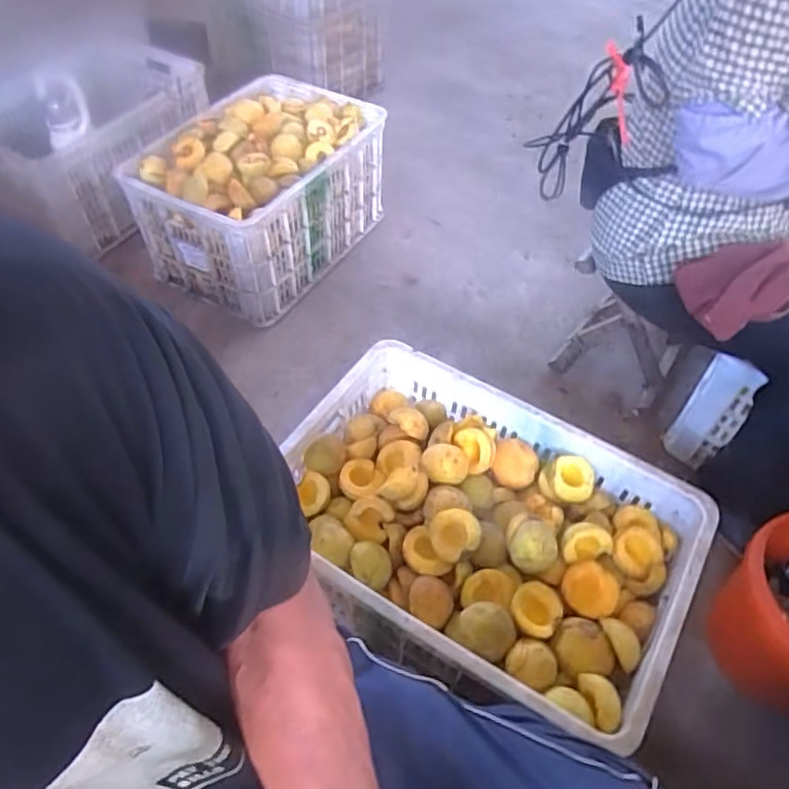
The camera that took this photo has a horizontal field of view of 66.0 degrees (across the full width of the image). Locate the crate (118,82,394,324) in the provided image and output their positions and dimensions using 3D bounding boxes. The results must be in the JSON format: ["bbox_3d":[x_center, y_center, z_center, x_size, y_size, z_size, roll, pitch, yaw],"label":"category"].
[{"bbox_3d":[-0.299,-0.461,1.384,0.362,0.300,0.500,29,58,19],"label":"crate"}]

